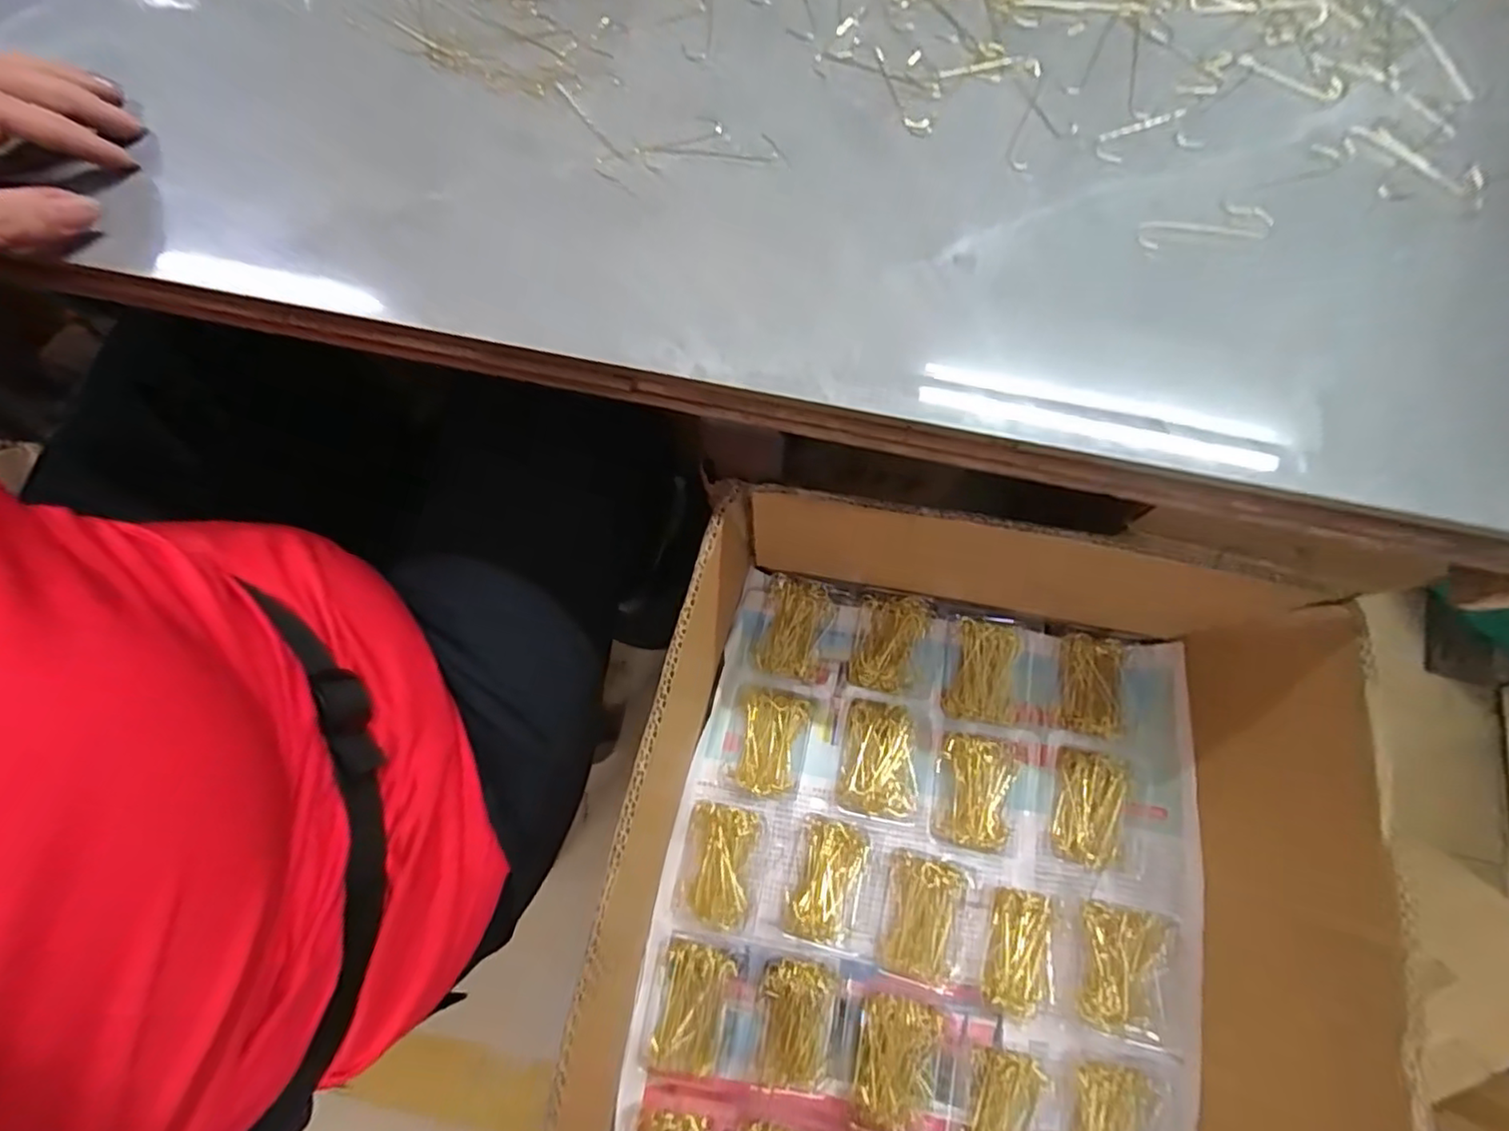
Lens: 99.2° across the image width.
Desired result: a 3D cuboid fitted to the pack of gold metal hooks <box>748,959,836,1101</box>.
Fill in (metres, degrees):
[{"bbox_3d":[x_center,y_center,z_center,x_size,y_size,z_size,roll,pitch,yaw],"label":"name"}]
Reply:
[{"bbox_3d":[0.025,0.288,0.402,0.048,0.020,0.072,9,77,3],"label":"pack of gold metal hooks"}]

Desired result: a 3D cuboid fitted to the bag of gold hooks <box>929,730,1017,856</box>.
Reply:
[{"bbox_3d":[0.149,0.153,0.435,0.050,0.023,0.071,10,77,3],"label":"bag of gold hooks"}]

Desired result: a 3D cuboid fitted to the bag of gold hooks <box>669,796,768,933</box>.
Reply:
[{"bbox_3d":[-0.024,0.202,0.428,0.051,0.025,0.079,12,77,3],"label":"bag of gold hooks"}]

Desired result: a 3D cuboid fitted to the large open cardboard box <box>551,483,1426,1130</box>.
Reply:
[{"bbox_3d":[0.098,0.290,0.339,0.349,0.165,0.600,11,77,3],"label":"large open cardboard box"}]

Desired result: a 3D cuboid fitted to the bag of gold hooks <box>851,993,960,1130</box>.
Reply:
[{"bbox_3d":[0.095,0.305,0.397,0.062,0.024,0.070,10,77,3],"label":"bag of gold hooks"}]

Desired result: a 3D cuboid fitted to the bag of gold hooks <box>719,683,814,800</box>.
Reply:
[{"bbox_3d":[0.009,0.124,0.450,0.054,0.019,0.069,13,77,4],"label":"bag of gold hooks"}]

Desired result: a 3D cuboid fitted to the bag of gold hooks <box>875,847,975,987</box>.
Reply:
[{"bbox_3d":[0.111,0.225,0.412,0.054,0.023,0.069,14,77,4],"label":"bag of gold hooks"}]

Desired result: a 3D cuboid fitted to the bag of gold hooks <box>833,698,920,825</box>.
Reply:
[{"bbox_3d":[0.087,0.134,0.443,0.053,0.018,0.076,12,77,3],"label":"bag of gold hooks"}]

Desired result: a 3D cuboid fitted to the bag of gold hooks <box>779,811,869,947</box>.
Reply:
[{"bbox_3d":[0.047,0.204,0.418,0.048,0.027,0.072,14,77,4],"label":"bag of gold hooks"}]

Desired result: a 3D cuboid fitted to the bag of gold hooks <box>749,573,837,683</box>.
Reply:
[{"bbox_3d":[0.030,0.046,0.479,0.053,0.029,0.075,14,77,4],"label":"bag of gold hooks"}]

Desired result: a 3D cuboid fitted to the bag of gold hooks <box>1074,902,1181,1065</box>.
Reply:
[{"bbox_3d":[0.238,0.260,0.405,0.064,0.016,0.080,11,77,3],"label":"bag of gold hooks"}]

